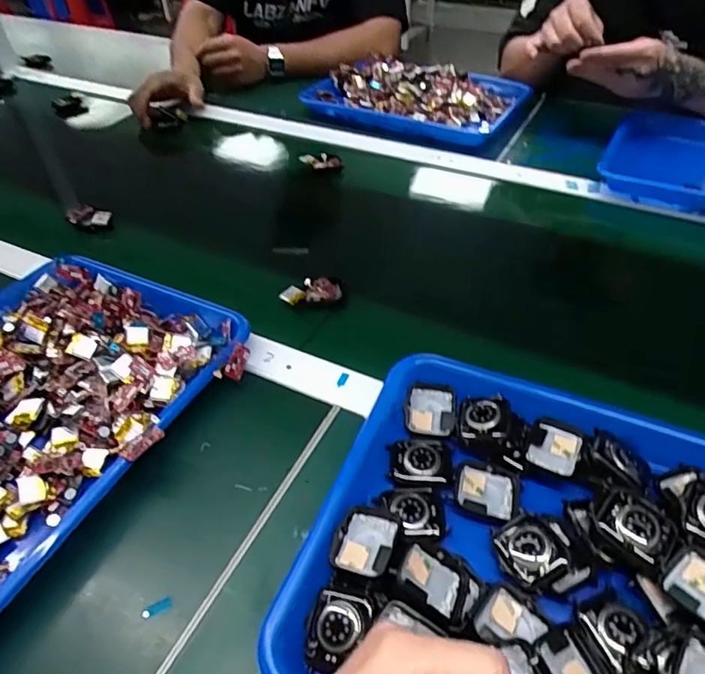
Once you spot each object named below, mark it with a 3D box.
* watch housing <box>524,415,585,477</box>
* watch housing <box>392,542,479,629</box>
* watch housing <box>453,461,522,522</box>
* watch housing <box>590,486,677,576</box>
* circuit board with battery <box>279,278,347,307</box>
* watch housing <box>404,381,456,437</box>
[{"bbox_3d":[0.138,0.074,0.364,0.034,0.012,0.035,21,48,21],"label":"watch housing"},{"bbox_3d":[0.047,0.139,0.305,0.047,0.009,0.038,32,43,4],"label":"watch housing"},{"bbox_3d":[0.090,0.102,0.352,0.041,0.010,0.033,11,45,12],"label":"watch housing"},{"bbox_3d":[0.166,0.113,0.316,0.046,0.014,0.037,29,51,27],"label":"watch housing"},{"bbox_3d":[-0.039,-0.045,0.536,0.061,0.016,0.030,-2,44,-1],"label":"circuit board with battery"},{"bbox_3d":[0.058,0.054,0.398,0.037,0.012,0.041,6,57,4],"label":"watch housing"}]

